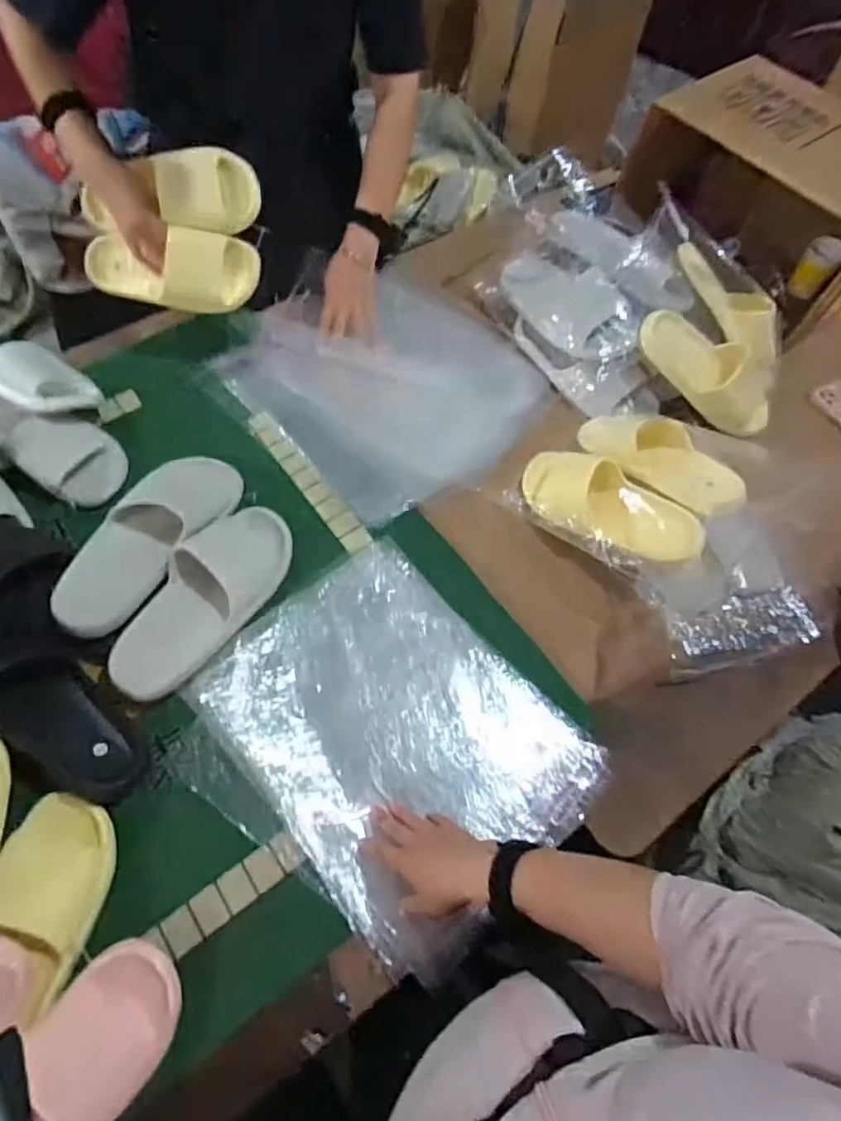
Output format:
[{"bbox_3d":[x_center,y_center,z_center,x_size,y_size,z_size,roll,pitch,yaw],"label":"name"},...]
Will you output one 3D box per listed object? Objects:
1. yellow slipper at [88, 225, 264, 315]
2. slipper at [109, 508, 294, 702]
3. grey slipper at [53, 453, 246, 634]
[{"bbox_3d":[-0.359,-0.422,0.849,0.252,0.106,0.075,10,29,9],"label":"yellow slipper"},{"bbox_3d":[-0.258,0.041,0.711,0.108,0.058,0.267,30,65,12],"label":"slipper"},{"bbox_3d":[-0.338,-0.033,0.737,0.102,0.062,0.274,33,66,13],"label":"grey slipper"}]

